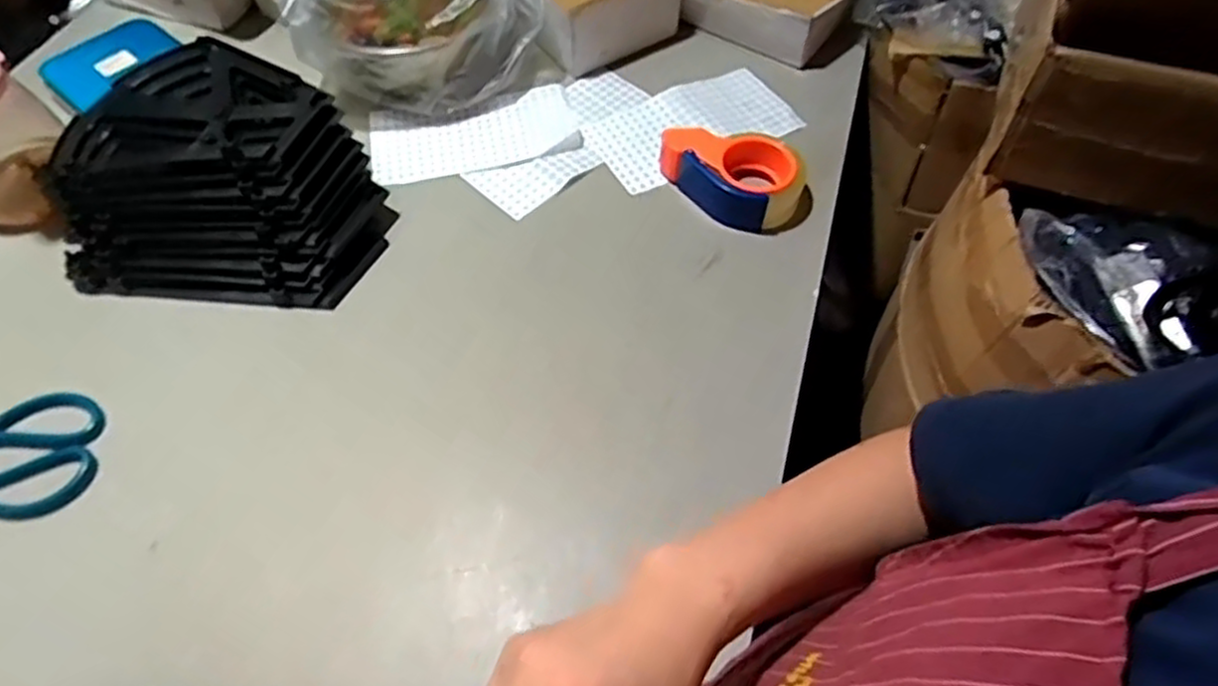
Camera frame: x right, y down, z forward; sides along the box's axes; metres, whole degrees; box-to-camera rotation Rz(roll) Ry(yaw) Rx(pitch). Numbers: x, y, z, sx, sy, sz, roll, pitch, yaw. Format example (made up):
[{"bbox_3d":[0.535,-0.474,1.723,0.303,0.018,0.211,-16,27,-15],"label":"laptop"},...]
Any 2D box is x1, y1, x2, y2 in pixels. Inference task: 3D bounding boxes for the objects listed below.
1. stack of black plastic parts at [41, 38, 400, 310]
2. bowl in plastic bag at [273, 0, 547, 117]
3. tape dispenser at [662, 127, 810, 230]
[{"bbox_3d":[-0.390,-0.178,0.764,0.328,0.087,0.283,3,57,2],"label":"stack of black plastic parts"},{"bbox_3d":[-0.207,-0.370,0.847,0.247,0.159,0.173,6,57,4],"label":"bowl in plastic bag"},{"bbox_3d":[0.139,-0.179,0.781,0.106,0.052,0.141,-33,63,-20],"label":"tape dispenser"}]

